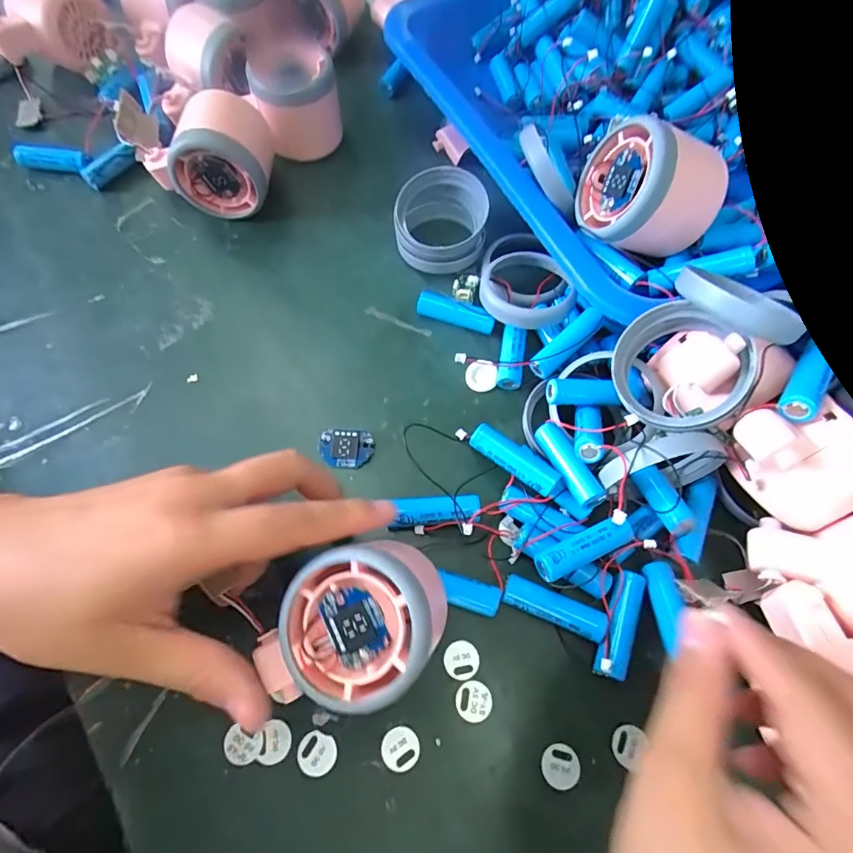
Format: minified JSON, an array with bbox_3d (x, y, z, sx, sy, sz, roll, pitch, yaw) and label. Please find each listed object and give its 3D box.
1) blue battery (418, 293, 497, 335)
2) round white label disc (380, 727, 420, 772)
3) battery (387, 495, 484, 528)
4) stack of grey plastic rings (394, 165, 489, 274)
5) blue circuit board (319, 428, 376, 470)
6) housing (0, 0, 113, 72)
[{"bbox_3d":[0.018,-0.070,0.285,0.048,0.011,0.010,18,67,6],"label":"blue battery"},{"bbox_3d":[-0.012,0.142,0.204,0.016,0.004,0.016,1,66,-1],"label":"round white label disc"},{"bbox_3d":[0.005,0.043,0.236,0.046,0.016,0.014,-6,66,10],"label":"battery"},{"bbox_3d":[0.009,-0.134,0.303,0.058,0.029,0.062,5,66,0],"label":"stack of grey plastic rings"},{"bbox_3d":[-0.044,0.012,0.255,0.029,0.007,0.020,0,66,-1],"label":"blue circuit board"},{"bbox_3d":[-0.283,-0.301,0.342,0.078,0.045,0.068,-33,71,-15],"label":"housing"}]

